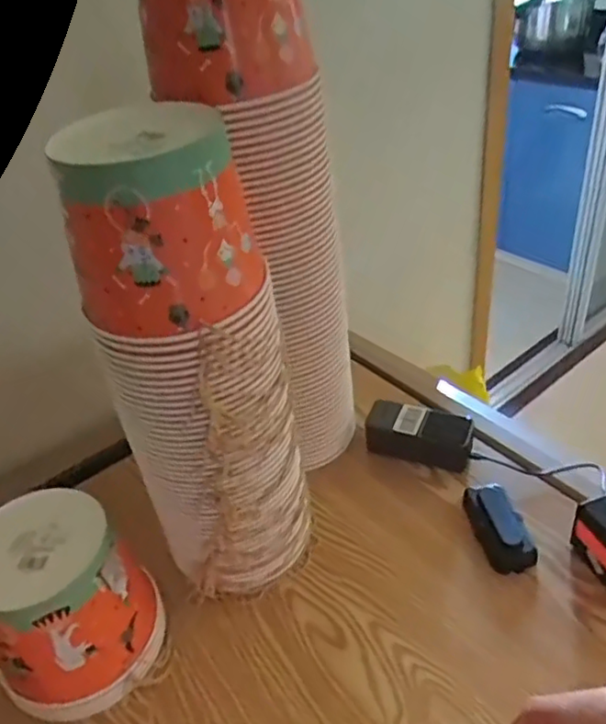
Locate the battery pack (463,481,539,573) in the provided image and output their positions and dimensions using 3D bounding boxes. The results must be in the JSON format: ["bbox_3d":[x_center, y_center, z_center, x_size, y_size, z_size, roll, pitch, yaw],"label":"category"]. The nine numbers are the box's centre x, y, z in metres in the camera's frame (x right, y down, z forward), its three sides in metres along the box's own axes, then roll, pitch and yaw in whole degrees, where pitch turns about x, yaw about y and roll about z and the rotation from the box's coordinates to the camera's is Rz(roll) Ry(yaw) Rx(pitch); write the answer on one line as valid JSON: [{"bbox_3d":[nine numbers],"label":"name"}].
[{"bbox_3d":[0.220,0.179,0.707,0.053,0.039,0.110,-11,37,-5],"label":"battery pack"}]

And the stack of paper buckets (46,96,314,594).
[{"bbox_3d":[-0.088,0.032,0.580,0.128,0.474,0.142,17,43,28],"label":"stack of paper buckets"}]

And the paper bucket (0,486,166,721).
[{"bbox_3d":[-0.228,0.232,0.601,0.139,0.157,0.147,-5,37,3],"label":"paper bucket"}]

